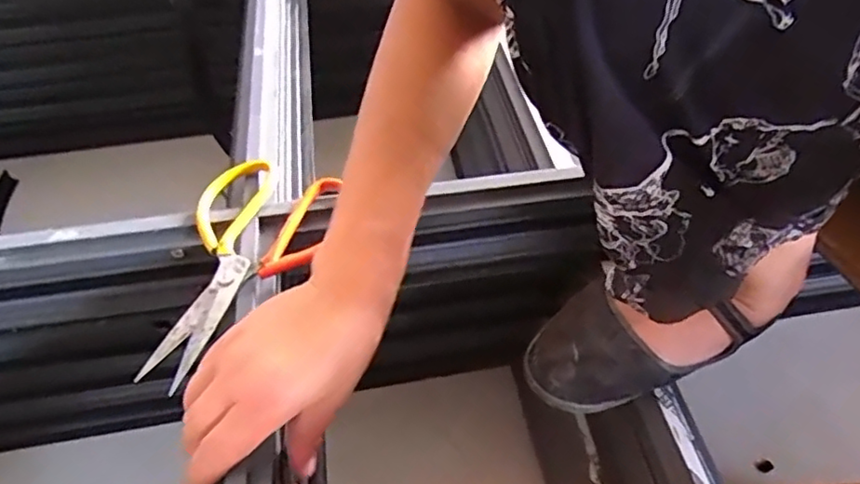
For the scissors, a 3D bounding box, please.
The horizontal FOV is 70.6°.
[{"bbox_3d":[-0.141,0.014,0.446,0.104,0.014,0.199,8,51,8],"label":"scissors"}]

